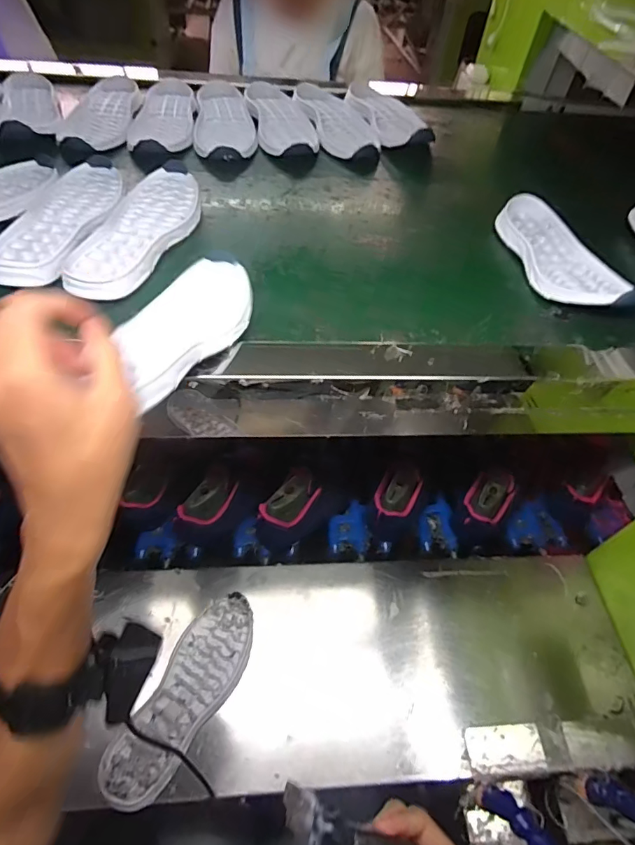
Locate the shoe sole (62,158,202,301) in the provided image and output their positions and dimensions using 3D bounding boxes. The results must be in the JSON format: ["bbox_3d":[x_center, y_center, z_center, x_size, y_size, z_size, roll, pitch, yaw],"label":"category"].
[{"bbox_3d":[-0.188,-0.205,0.481,0.086,0.024,0.235,10,53,2],"label":"shoe sole"}]

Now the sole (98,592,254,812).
[{"bbox_3d":[-0.144,0.298,0.513,0.081,0.024,0.217,23,55,13],"label":"sole"}]

